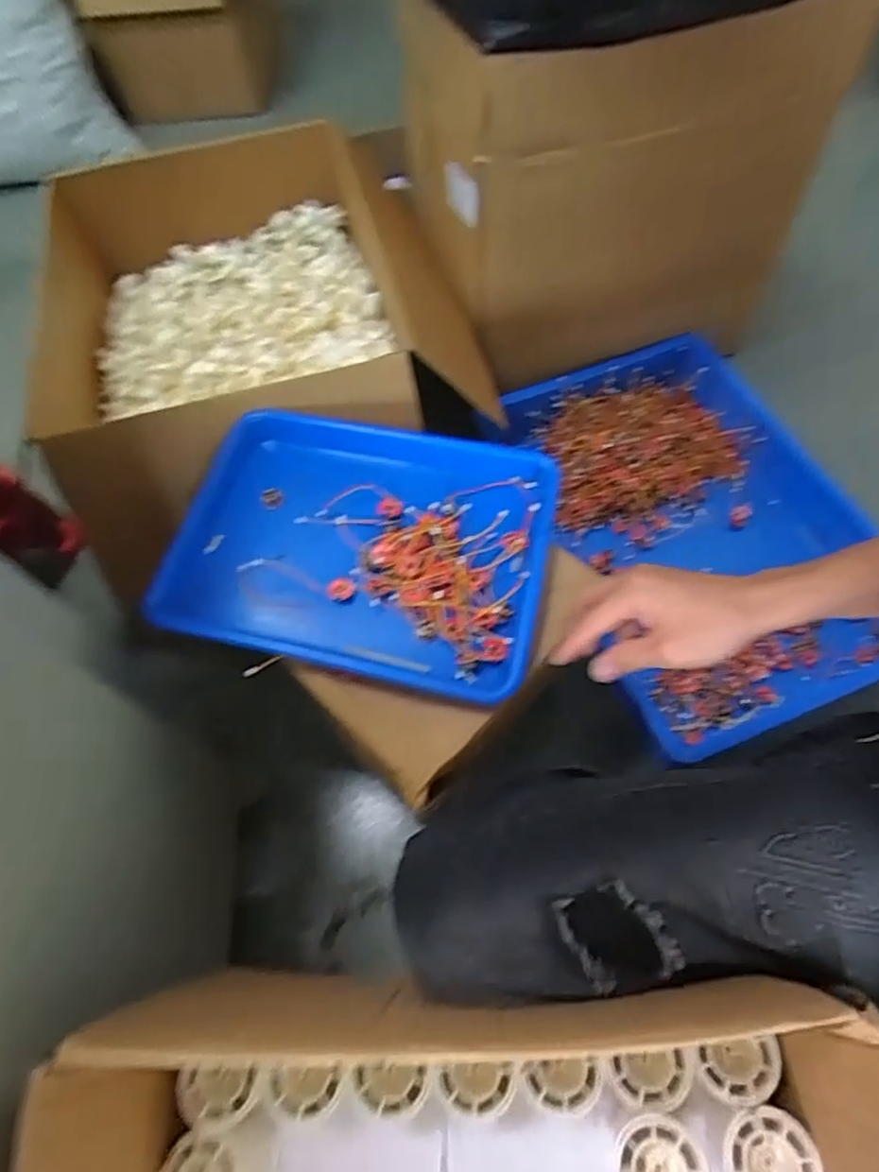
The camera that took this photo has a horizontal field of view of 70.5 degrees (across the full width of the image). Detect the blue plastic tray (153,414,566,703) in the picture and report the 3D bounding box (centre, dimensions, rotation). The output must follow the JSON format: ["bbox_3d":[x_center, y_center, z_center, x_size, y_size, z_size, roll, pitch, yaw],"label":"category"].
[{"bbox_3d":[-0.074,-0.044,0.584,0.343,0.039,0.252,9,60,10],"label":"blue plastic tray"}]

